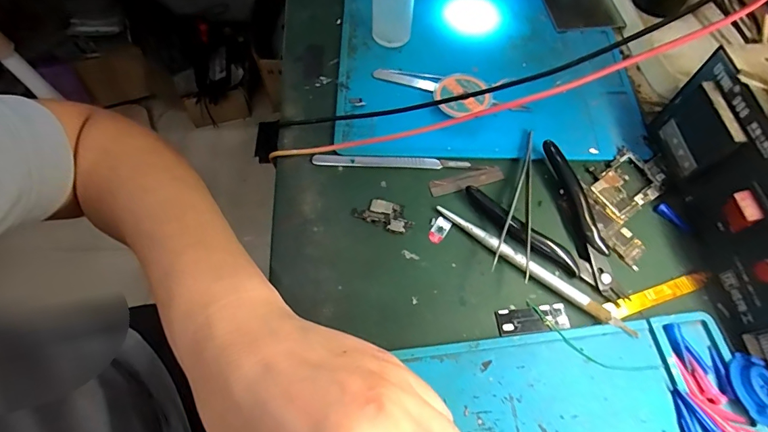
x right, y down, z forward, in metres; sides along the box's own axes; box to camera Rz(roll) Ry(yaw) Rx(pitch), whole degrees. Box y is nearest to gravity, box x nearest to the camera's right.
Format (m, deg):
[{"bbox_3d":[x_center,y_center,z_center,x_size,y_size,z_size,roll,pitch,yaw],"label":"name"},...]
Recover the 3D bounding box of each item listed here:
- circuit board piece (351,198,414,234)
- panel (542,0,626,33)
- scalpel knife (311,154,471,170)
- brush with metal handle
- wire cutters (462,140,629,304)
[{"bbox_3d":[0.000,-0.002,0.288,0.042,0.004,0.021,23,65,12],"label":"circuit board piece"},{"bbox_3d":[0.191,-0.205,0.395,0.064,0.004,0.074,-6,59,1],"label":"panel"},{"bbox_3d":[0.005,-0.041,0.309,0.117,0.006,0.008,1,63,1],"label":"scalpel knife"},{"bbox_3d":[0.096,0.034,0.266,0.141,0.011,0.010,34,68,16],"label":"brush with metal handle"},{"bbox_3d":[0.127,0.004,0.281,0.073,0.012,0.118,-34,68,-16],"label":"wire cutters"}]

